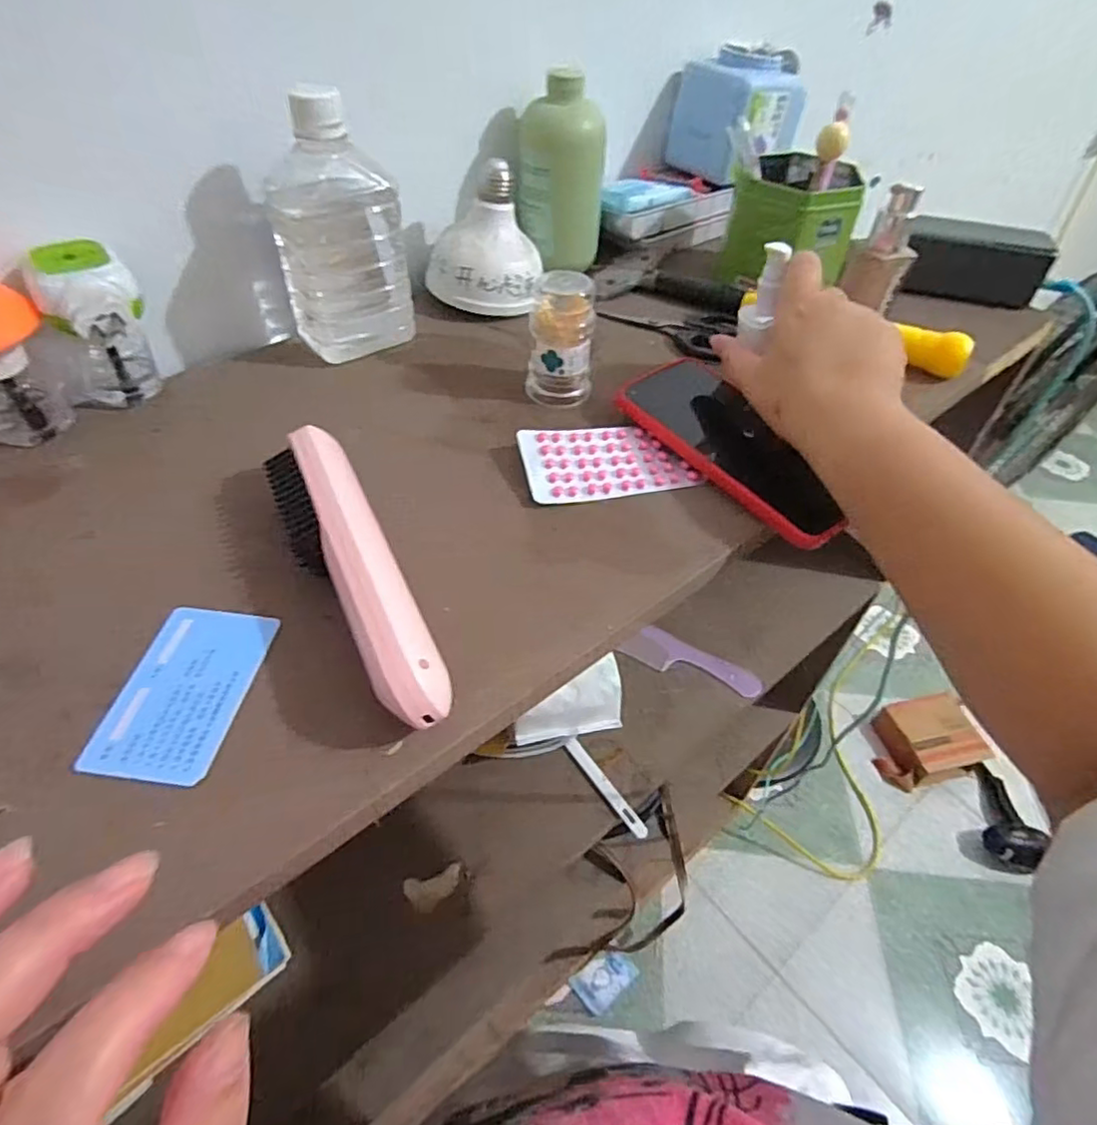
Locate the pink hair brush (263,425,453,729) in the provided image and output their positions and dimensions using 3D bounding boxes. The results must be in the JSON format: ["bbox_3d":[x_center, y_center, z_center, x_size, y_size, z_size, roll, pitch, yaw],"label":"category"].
[{"bbox_3d":[-0.093,0.002,0.309,0.040,0.053,0.185,-21,52,-20],"label":"pink hair brush"}]

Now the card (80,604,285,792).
[{"bbox_3d":[-0.164,0.057,0.287,0.054,0.004,0.085,8,49,1],"label":"card"}]

